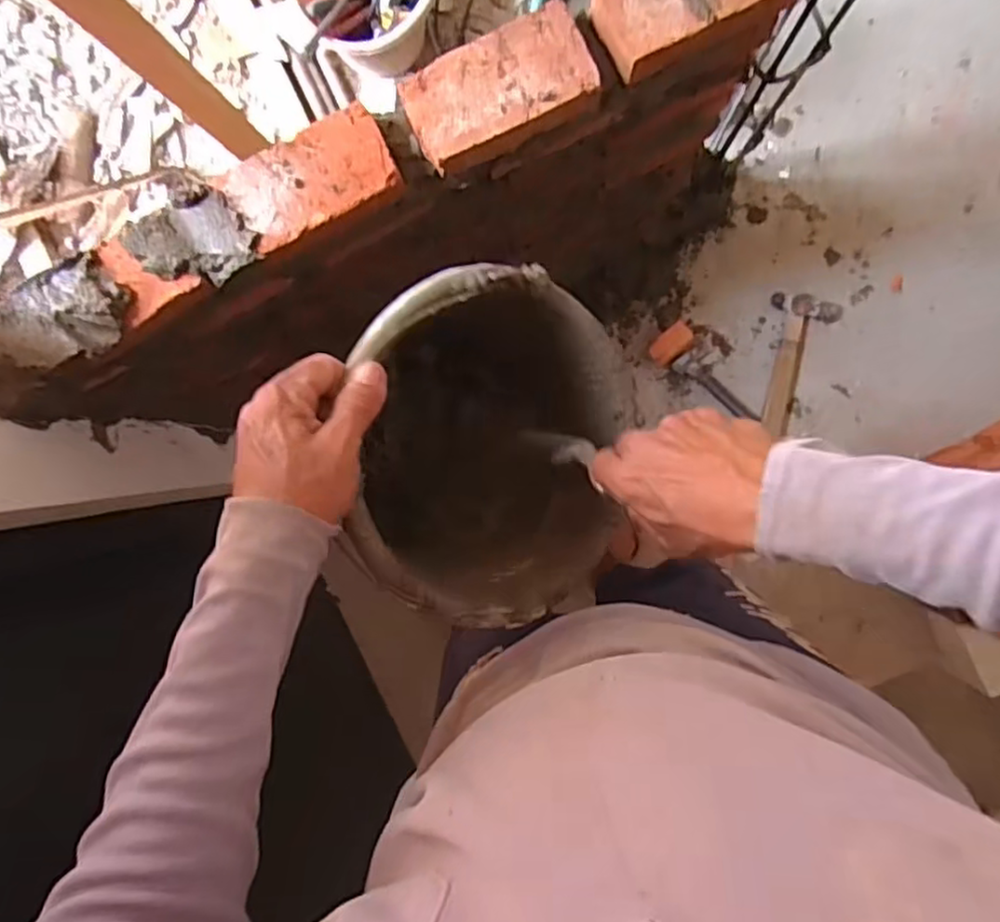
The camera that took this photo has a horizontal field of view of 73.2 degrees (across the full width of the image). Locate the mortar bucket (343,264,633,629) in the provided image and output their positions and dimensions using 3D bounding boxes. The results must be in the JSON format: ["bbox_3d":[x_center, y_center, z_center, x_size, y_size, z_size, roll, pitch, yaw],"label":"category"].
[{"bbox_3d":[-0.039,-0.014,0.530,0.232,0.177,0.241,12,87,-35],"label":"mortar bucket"}]

